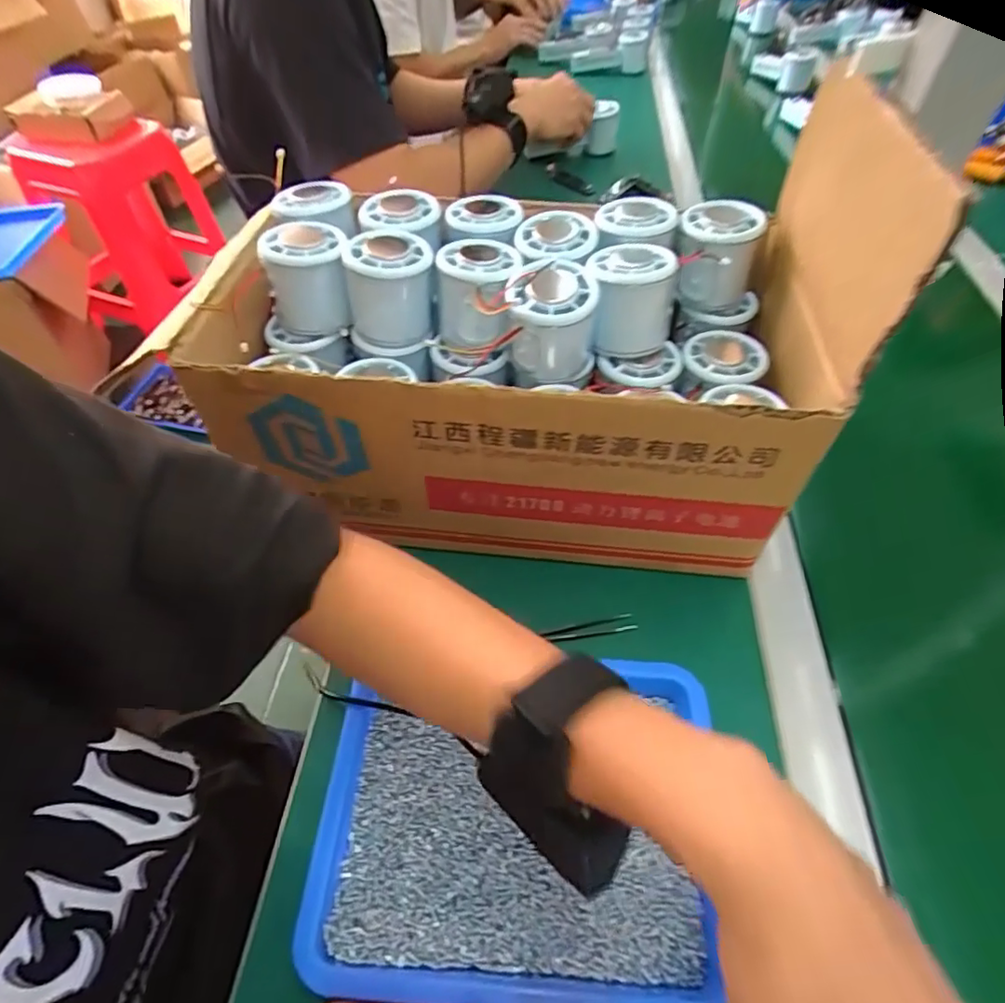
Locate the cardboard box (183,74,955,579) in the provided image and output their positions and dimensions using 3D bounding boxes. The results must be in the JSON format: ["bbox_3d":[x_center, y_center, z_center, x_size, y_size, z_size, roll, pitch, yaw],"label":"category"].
[{"bbox_3d":[0.007,-0.093,0.424,0.379,0.169,0.213,9,52,5],"label":"cardboard box"}]

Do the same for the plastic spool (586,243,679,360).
[{"bbox_3d":[0.085,-0.135,0.387,0.056,0.061,0.054,5,52,2],"label":"plastic spool"}]

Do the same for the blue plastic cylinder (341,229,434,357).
[{"bbox_3d":[-0.076,-0.141,0.394,0.057,0.064,0.059,-3,52,-4],"label":"blue plastic cylinder"}]

